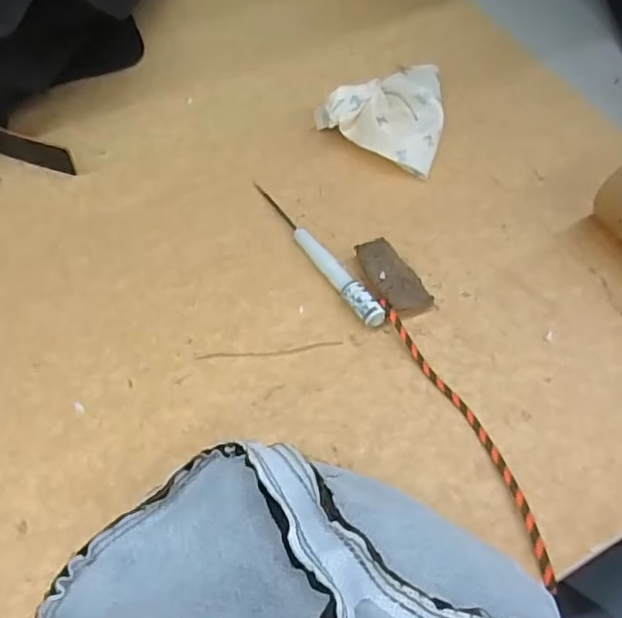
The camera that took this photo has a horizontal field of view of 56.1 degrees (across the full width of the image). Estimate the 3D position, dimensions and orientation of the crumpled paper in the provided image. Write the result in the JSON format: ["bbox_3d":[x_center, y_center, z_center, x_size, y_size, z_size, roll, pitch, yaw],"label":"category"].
[{"bbox_3d":[0.050,-0.140,0.405,0.083,0.030,0.088,13,60,7],"label":"crumpled paper"}]

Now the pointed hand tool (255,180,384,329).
[{"bbox_3d":[0.000,-0.036,0.353,0.014,0.015,0.129,-32,65,-18],"label":"pointed hand tool"}]

